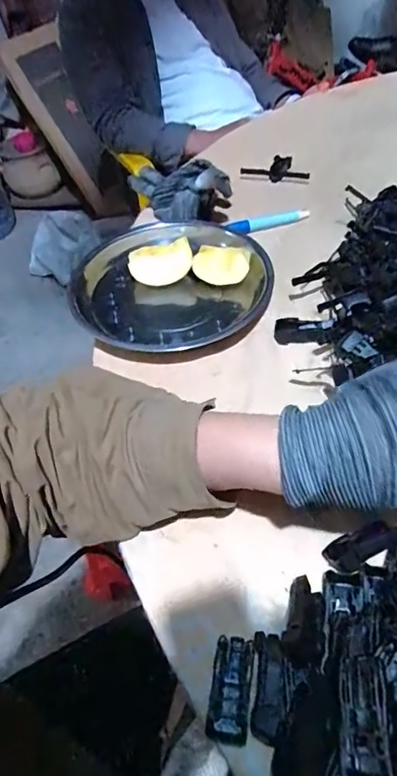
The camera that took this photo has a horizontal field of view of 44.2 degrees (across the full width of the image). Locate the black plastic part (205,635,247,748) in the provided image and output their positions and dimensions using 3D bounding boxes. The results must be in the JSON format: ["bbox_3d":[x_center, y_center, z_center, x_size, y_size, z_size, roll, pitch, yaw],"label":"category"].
[{"bbox_3d":[0.016,0.156,0.255,0.019,0.015,0.048,1,49,8],"label":"black plastic part"}]

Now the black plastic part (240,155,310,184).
[{"bbox_3d":[0.098,-0.271,0.602,0.081,0.012,0.049,11,52,16],"label":"black plastic part"}]

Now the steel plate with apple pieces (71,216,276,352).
[{"bbox_3d":[-0.024,-0.092,0.462,0.178,0.052,0.180,-3,49,4],"label":"steel plate with apple pieces"}]

